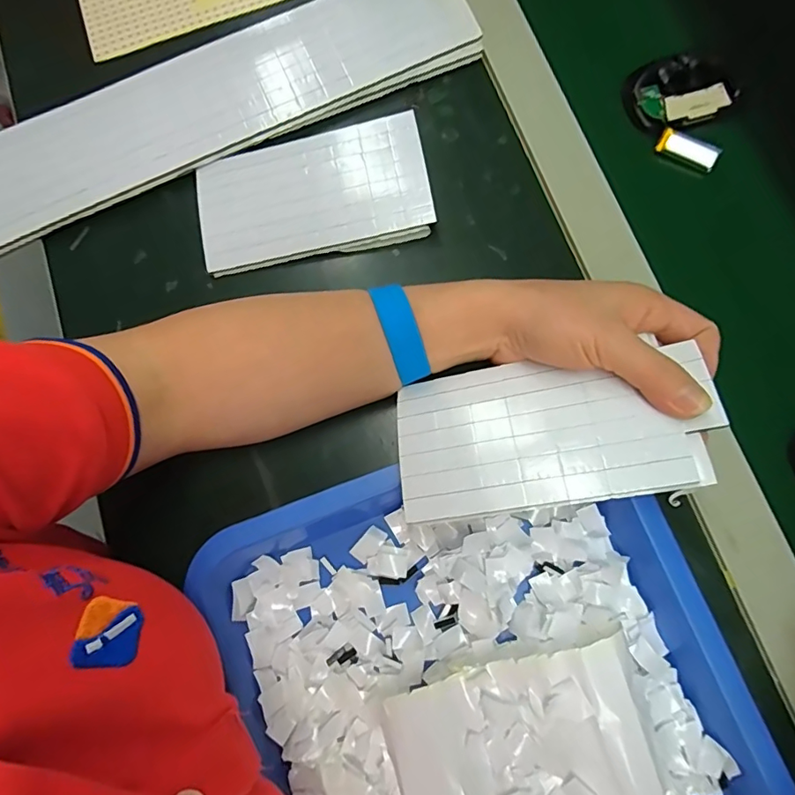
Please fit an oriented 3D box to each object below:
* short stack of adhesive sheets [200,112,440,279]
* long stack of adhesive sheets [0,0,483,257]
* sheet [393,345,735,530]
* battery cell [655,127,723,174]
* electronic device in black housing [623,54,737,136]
[{"bbox_3d":[-0.061,-0.144,0.353,0.160,0.014,0.089,-10,76,-1],"label":"short stack of adhesive sheets"},{"bbox_3d":[-0.140,-0.218,0.369,0.395,0.013,0.091,-24,77,-2],"label":"long stack of adhesive sheets"},{"bbox_3d":[0.080,0.016,0.272,0.160,0.008,0.086,-11,61,12],"label":"sheet"},{"bbox_3d":[0.209,-0.178,0.360,0.042,0.007,0.015,29,79,8],"label":"battery cell"},{"bbox_3d":[0.204,-0.222,0.366,0.070,0.016,0.052,-15,76,-2],"label":"electronic device in black housing"}]

